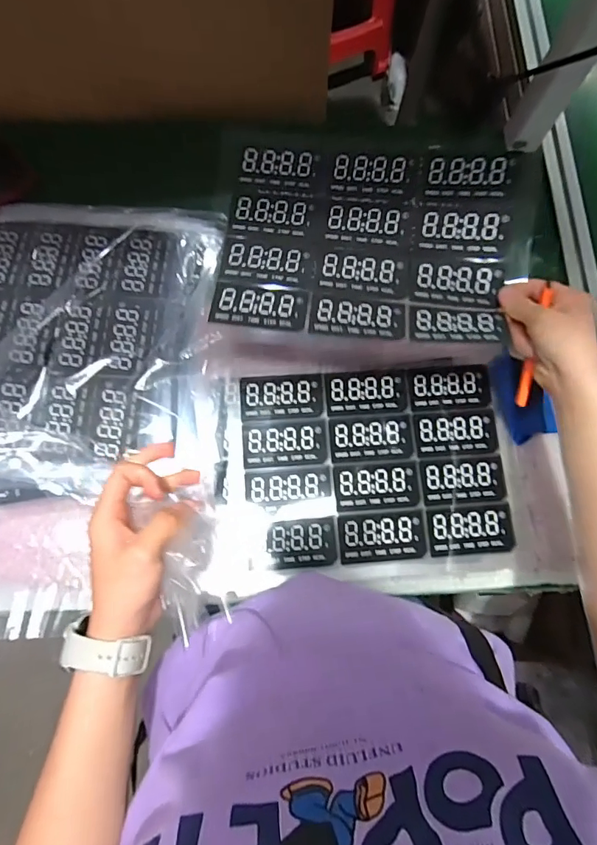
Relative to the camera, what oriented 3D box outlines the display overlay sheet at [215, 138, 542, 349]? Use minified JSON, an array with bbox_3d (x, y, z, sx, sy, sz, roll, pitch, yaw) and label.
[{"bbox_3d":[0.072,-0.184,0.447,0.298,0.042,0.208,6,77,0],"label":"display overlay sheet"}]

